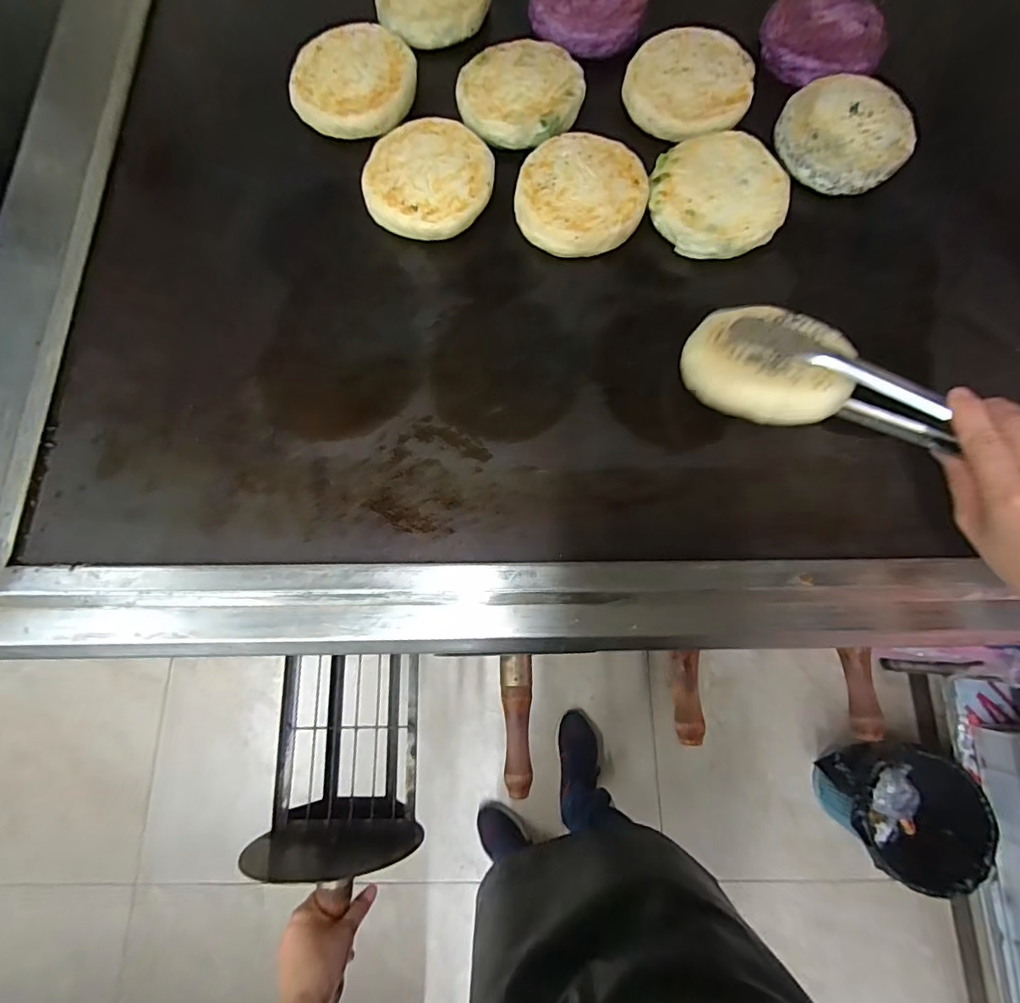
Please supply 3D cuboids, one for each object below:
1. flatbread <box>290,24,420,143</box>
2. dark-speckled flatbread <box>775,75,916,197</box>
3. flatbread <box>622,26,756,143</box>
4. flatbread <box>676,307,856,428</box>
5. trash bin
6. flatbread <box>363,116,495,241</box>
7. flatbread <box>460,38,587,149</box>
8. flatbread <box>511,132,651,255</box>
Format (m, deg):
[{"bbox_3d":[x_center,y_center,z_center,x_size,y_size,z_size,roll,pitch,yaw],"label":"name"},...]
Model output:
[{"bbox_3d":[-0.152,-0.419,0.500,0.115,0.029,0.118,0,75,1],"label":"flatbread"},{"bbox_3d":[0.316,-0.349,0.470,0.117,0.019,0.120,0,75,1],"label":"dark-speckled flatbread"},{"bbox_3d":[0.175,-0.410,0.489,0.121,0.015,0.124,0,75,1],"label":"flatbread"},{"bbox_3d":[0.201,-0.111,0.386,0.118,0.022,0.111,-2,59,3],"label":"flatbread"},{"bbox_3d":[0.786,0.626,1.054,0.235,0.251,0.230,0,75,1],"label":"trash bin"},{"bbox_3d":[-0.076,-0.300,0.468,0.116,0.030,0.118,0,75,1],"label":"flatbread"},{"bbox_3d":[0.011,-0.404,0.491,0.118,0.028,0.117,3,75,2],"label":"flatbread"},{"bbox_3d":[0.065,-0.280,0.459,0.113,0.030,0.117,8,76,3],"label":"flatbread"}]

